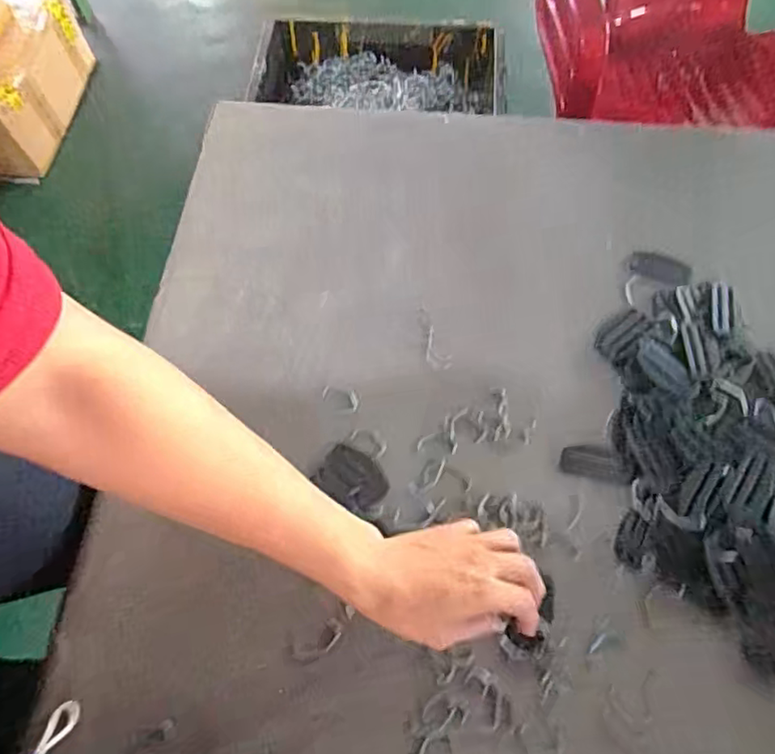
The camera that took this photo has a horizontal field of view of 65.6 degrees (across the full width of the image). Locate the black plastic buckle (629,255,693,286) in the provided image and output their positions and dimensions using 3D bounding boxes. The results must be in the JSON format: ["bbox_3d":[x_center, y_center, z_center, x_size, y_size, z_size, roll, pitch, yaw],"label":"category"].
[{"bbox_3d":[0.266,-0.105,0.586,0.057,0.005,0.032,14,67,9],"label":"black plastic buckle"}]

